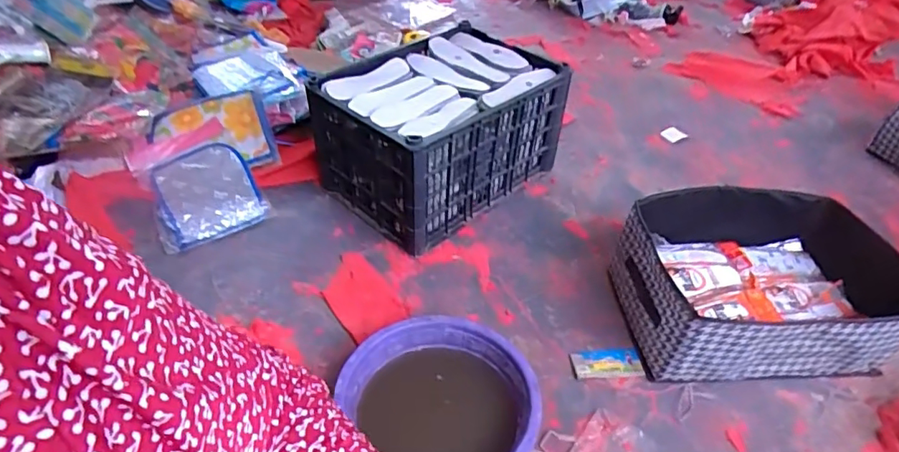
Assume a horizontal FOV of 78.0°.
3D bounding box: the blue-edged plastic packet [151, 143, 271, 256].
[{"bbox_3d":[-0.590,-0.079,1.334,0.229,0.031,0.295,-25,53,-18],"label":"blue-edged plastic packet"}]

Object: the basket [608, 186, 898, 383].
[{"bbox_3d":[0.571,0.109,1.033,0.460,0.187,0.333,-3,42,-6],"label":"basket"}]

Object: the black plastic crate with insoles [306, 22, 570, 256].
[{"bbox_3d":[-0.024,-0.222,1.317,0.469,0.300,0.390,-31,51,-32],"label":"black plastic crate with insoles"}]

